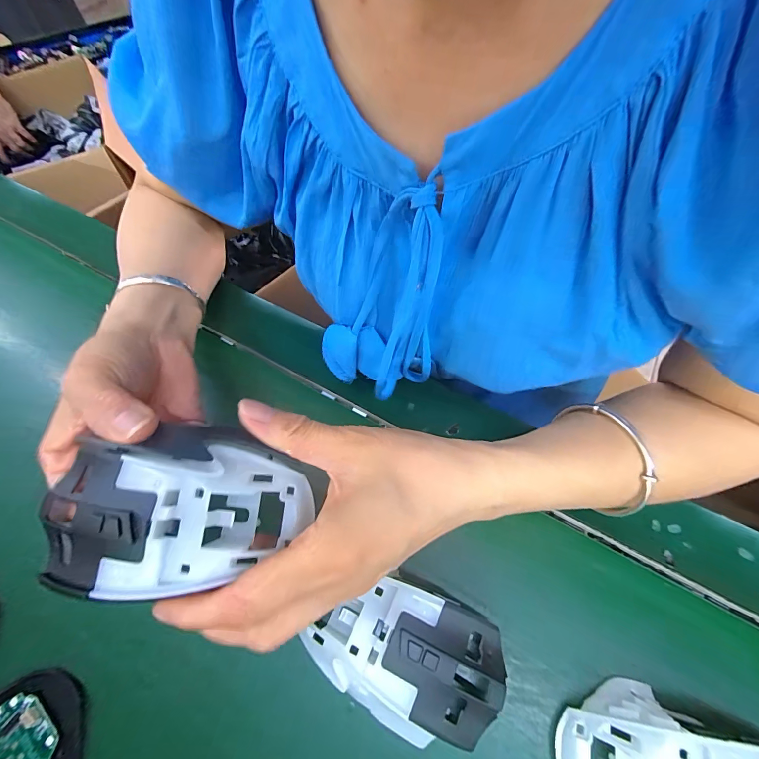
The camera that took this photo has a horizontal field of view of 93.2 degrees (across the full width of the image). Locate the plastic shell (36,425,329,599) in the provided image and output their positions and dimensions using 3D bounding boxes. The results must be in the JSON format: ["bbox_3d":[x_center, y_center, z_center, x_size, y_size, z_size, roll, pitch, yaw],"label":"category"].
[{"bbox_3d":[-0.087,0.055,0.154,0.113,0.031,0.065,1,61,4],"label":"plastic shell"}]

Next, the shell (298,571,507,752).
[{"bbox_3d":[0.012,0.140,0.190,0.107,0.037,0.060,22,64,14],"label":"shell"}]

